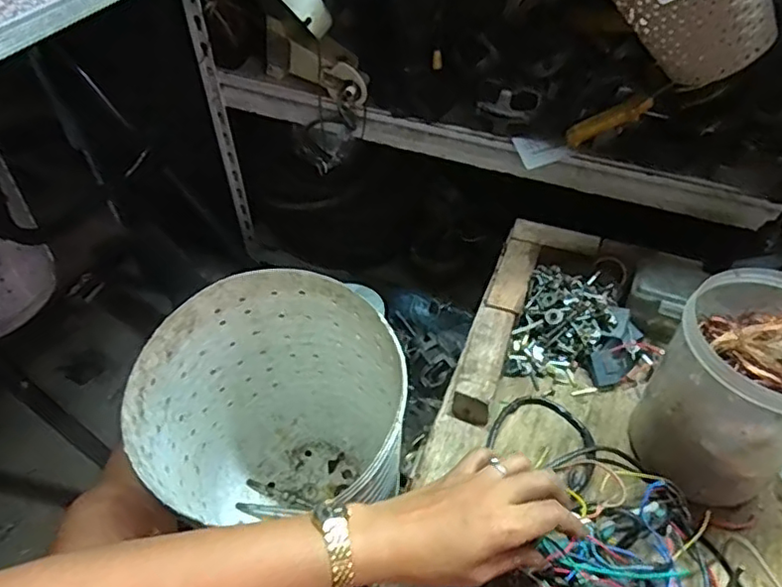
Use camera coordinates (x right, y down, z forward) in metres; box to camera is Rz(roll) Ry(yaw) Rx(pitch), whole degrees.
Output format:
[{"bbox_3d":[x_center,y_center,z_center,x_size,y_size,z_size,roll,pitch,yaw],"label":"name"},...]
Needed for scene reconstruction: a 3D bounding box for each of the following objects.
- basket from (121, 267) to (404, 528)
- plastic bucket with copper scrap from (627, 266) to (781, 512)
[{"bbox_3d":[-0.113,0.180,0.698,0.252,0.377,0.272,3,48,3],"label":"basket"},{"bbox_3d":[0.300,0.083,0.512,0.129,0.159,0.126,-24,52,-19],"label":"plastic bucket with copper scrap"}]

